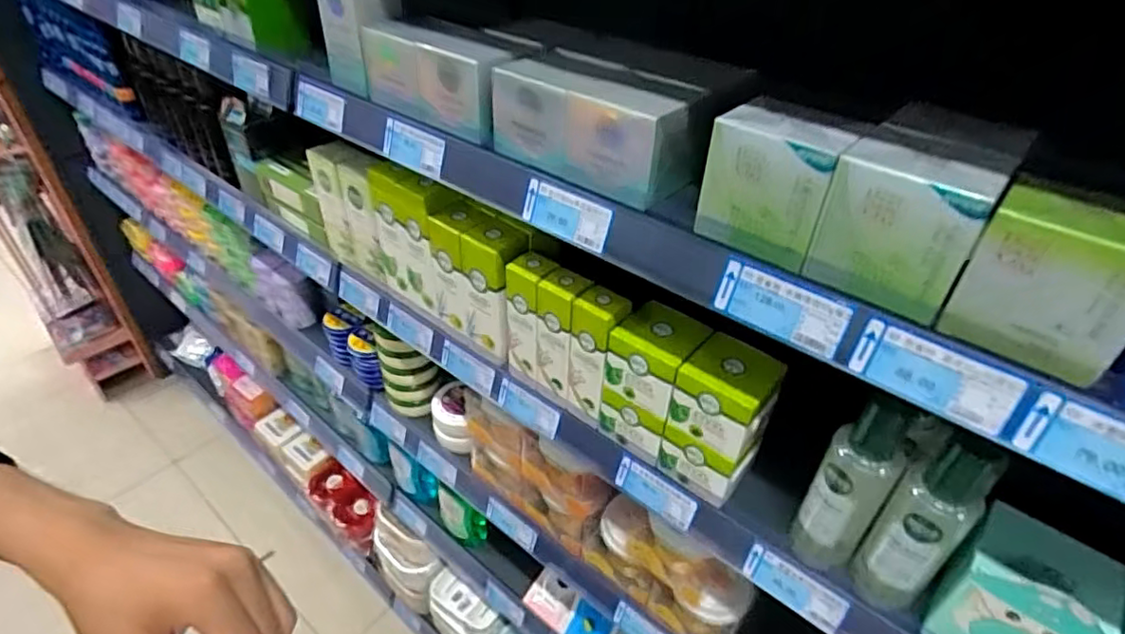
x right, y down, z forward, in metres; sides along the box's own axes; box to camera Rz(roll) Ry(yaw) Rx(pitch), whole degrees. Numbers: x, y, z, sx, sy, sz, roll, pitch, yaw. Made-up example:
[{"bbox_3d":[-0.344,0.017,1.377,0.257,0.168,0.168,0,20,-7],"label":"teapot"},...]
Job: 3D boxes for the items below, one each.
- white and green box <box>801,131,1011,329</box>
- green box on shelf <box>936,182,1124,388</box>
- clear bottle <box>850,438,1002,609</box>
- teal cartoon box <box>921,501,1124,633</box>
[{"bbox_3d":[0.191,-0.054,0.349,0.078,0.076,0.055,23,43,25],"label":"white and green box"},{"bbox_3d":[0.251,-0.022,0.310,0.072,0.076,0.055,28,46,29],"label":"green box on shelf"},{"bbox_3d":[0.254,0.145,0.430,0.044,0.169,0.053,-26,46,-30],"label":"clear bottle"},{"bbox_3d":[0.324,0.194,0.423,0.088,0.104,0.084,29,46,30],"label":"teal cartoon box"}]

